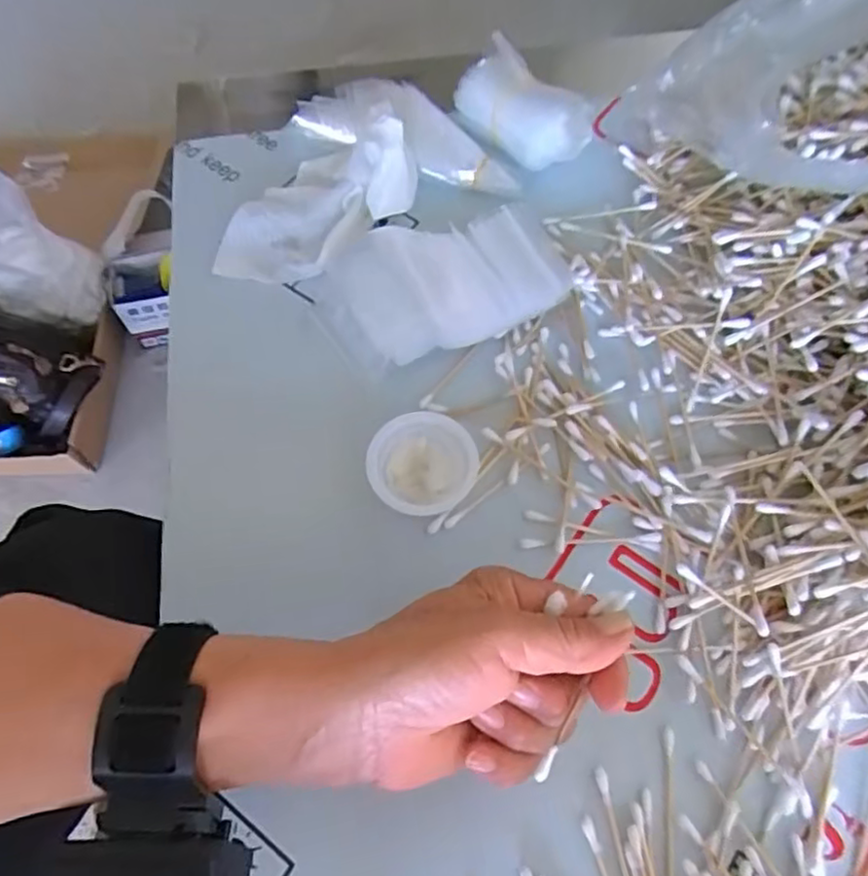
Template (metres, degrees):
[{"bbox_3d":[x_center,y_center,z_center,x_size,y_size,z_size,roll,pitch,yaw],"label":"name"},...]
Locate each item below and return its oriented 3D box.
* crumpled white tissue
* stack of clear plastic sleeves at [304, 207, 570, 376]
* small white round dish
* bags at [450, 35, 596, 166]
[{"bbox_3d":[-0.074,-0.145,0.402,0.136,0.043,0.080,-27,66,17],"label":"crumpled white tissue"},{"bbox_3d":[0.000,-0.089,0.381,0.135,0.027,0.078,-19,67,-7],"label":"stack of clear plastic sleeves"},{"bbox_3d":[-0.005,0.014,0.336,0.052,0.032,0.049,0,67,1],"label":"small white round dish"},{"bbox_3d":[0.060,-0.219,0.440,0.089,0.035,0.055,40,73,16],"label":"bags"}]

